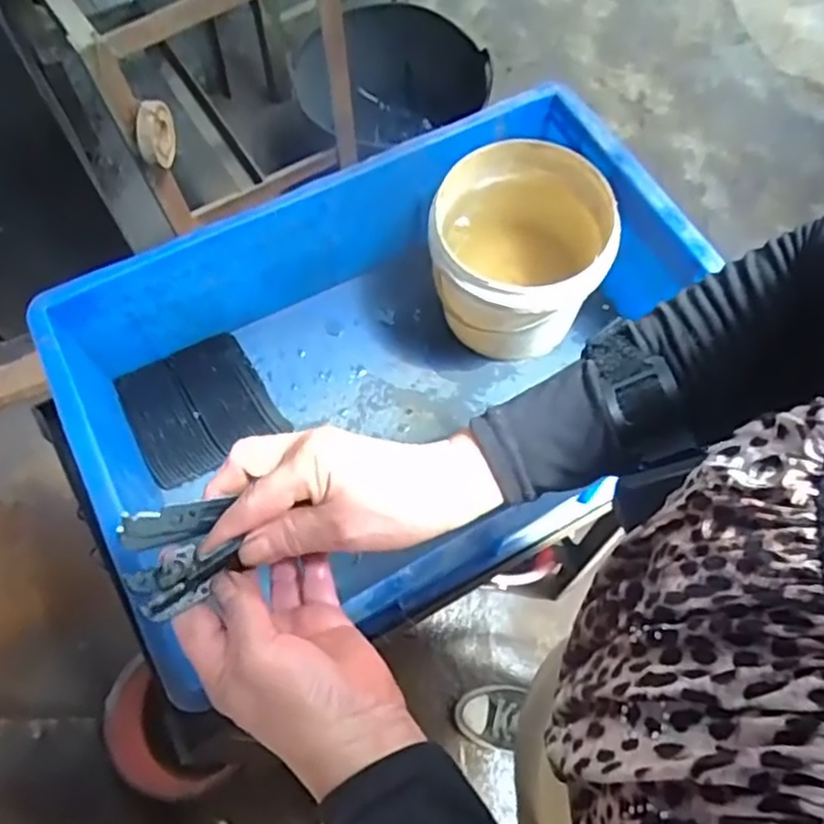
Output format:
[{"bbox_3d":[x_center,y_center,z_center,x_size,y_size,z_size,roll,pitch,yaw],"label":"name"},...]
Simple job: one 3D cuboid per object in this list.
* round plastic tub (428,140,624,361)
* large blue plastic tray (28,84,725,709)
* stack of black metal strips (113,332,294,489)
[{"bbox_3d":[0.096,-0.139,0.652,0.147,0.136,0.150,1,66,-1],"label":"round plastic tub"},{"bbox_3d":[-0.007,-0.031,0.627,0.513,0.164,0.336,-26,69,-13],"label":"large blue plastic tray"},{"bbox_3d":[-0.202,-0.006,0.672,0.125,0.020,0.120,-28,70,-14],"label":"stack of black metal strips"}]

